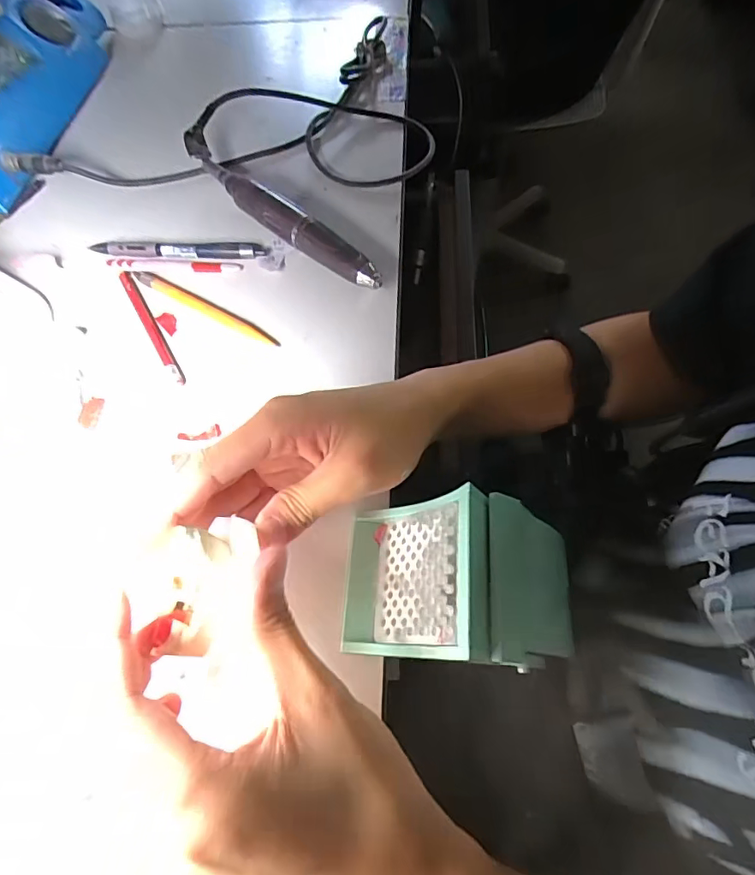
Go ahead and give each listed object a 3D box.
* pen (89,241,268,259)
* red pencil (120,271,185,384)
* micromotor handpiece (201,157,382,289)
[{"bbox_3d":[-0.160,-0.149,0.394,0.143,0.008,0.014,5,65,5],"label":"pen"},{"bbox_3d":[-0.167,-0.084,0.365,0.009,0.006,0.117,-30,67,-11],"label":"red pencil"},{"bbox_3d":[-0.074,-0.170,0.389,0.203,0.026,0.022,42,73,19],"label":"micromotor handpiece"}]

